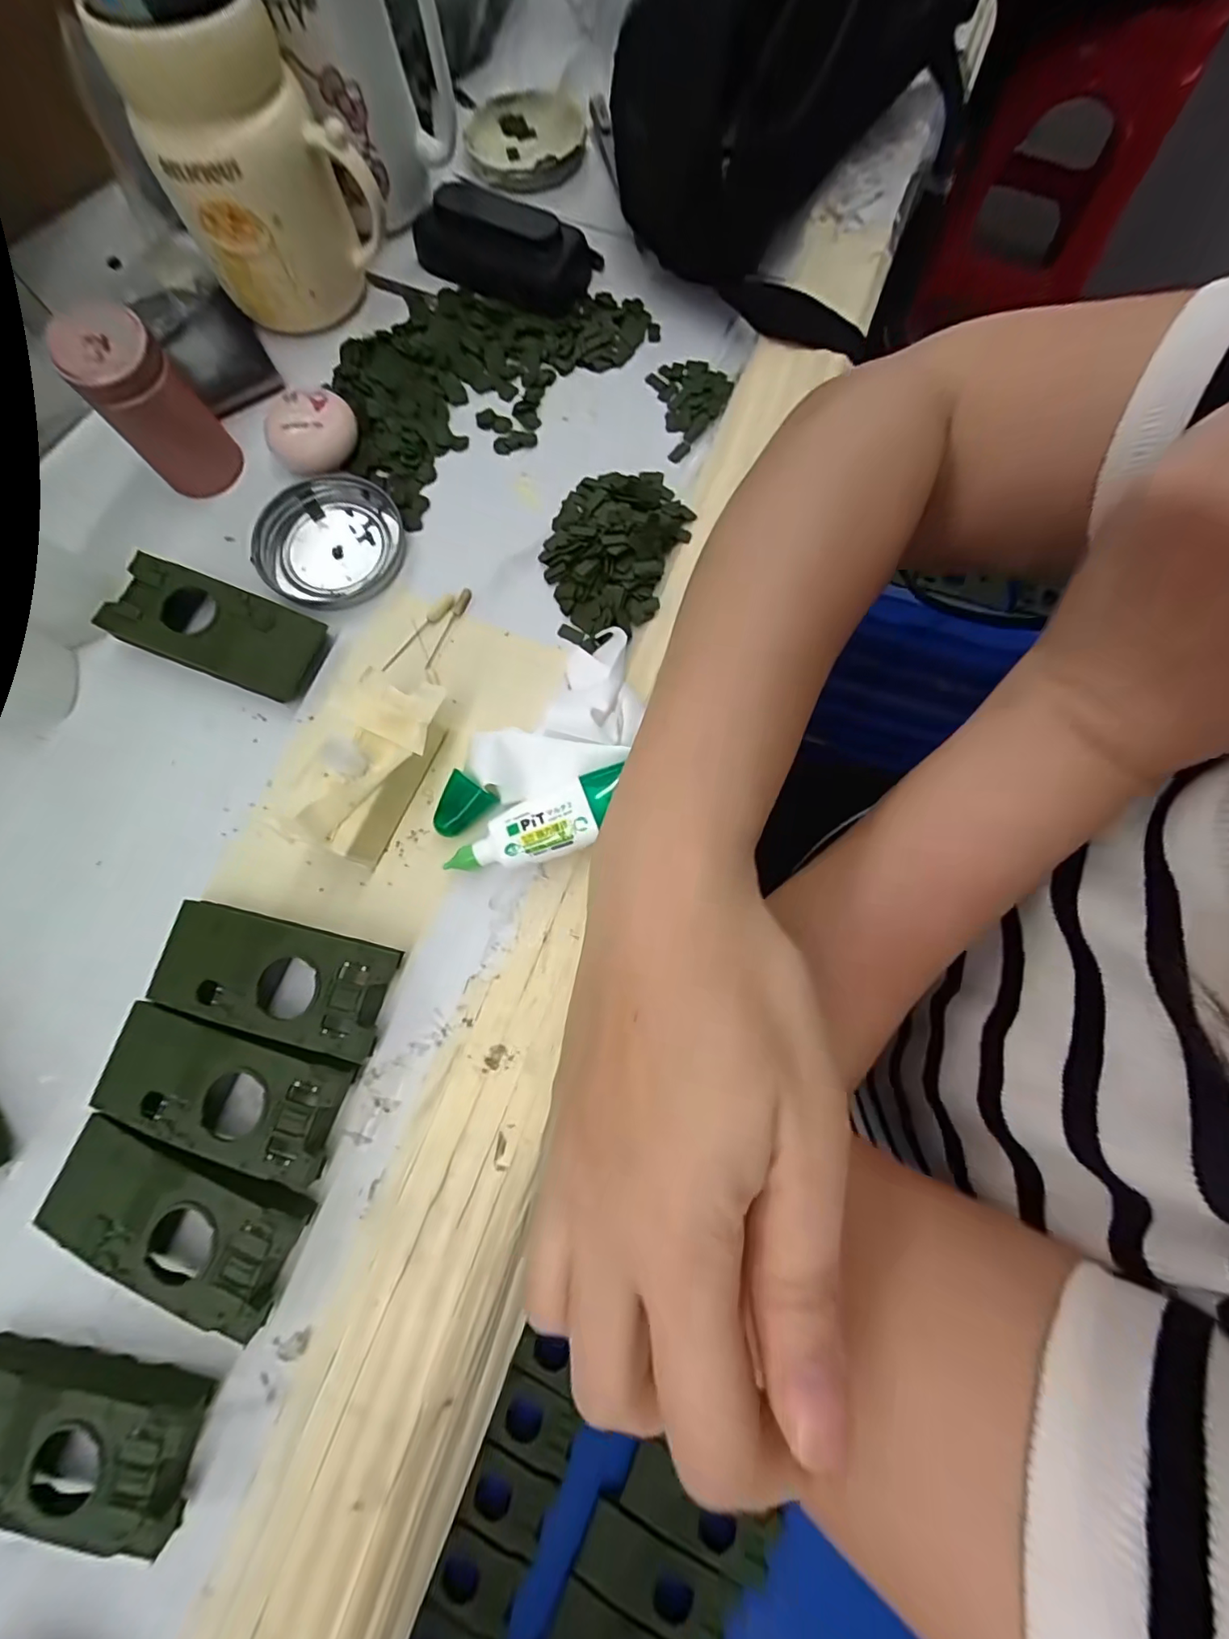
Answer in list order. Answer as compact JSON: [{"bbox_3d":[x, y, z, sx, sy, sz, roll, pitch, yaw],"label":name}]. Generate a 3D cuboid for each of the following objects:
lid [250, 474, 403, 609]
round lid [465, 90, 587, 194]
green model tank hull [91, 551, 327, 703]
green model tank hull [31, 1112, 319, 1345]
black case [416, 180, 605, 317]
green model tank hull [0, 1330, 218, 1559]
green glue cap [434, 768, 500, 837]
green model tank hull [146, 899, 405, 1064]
[{"bbox_3d":[-0.159,-0.155,0.289,0.076,0.009,0.080,0,78,0],"label":"lid"},{"bbox_3d":[-0.061,-0.453,0.348,0.074,0.017,0.078,0,78,0],"label":"round lid"},{"bbox_3d":[-0.206,-0.099,0.268,0.100,0.023,0.046,20,79,4],"label":"green model tank hull"},{"bbox_3d":[-0.181,0.161,0.215,0.106,0.020,0.051,18,79,3],"label":"green model tank hull"},{"bbox_3d":[-0.070,-0.354,0.317,0.109,0.028,0.050,22,79,4],"label":"black case"},{"bbox_3d":[-0.212,0.238,0.199,0.106,0.020,0.045,8,78,2],"label":"green model tank hull"},{"bbox_3d":[-0.074,-0.006,0.251,0.024,0.019,0.029,27,80,5],"label":"green glue cap"},{"bbox_3d":[-0.152,0.070,0.235,0.104,0.020,0.046,14,79,3],"label":"green model tank hull"}]

